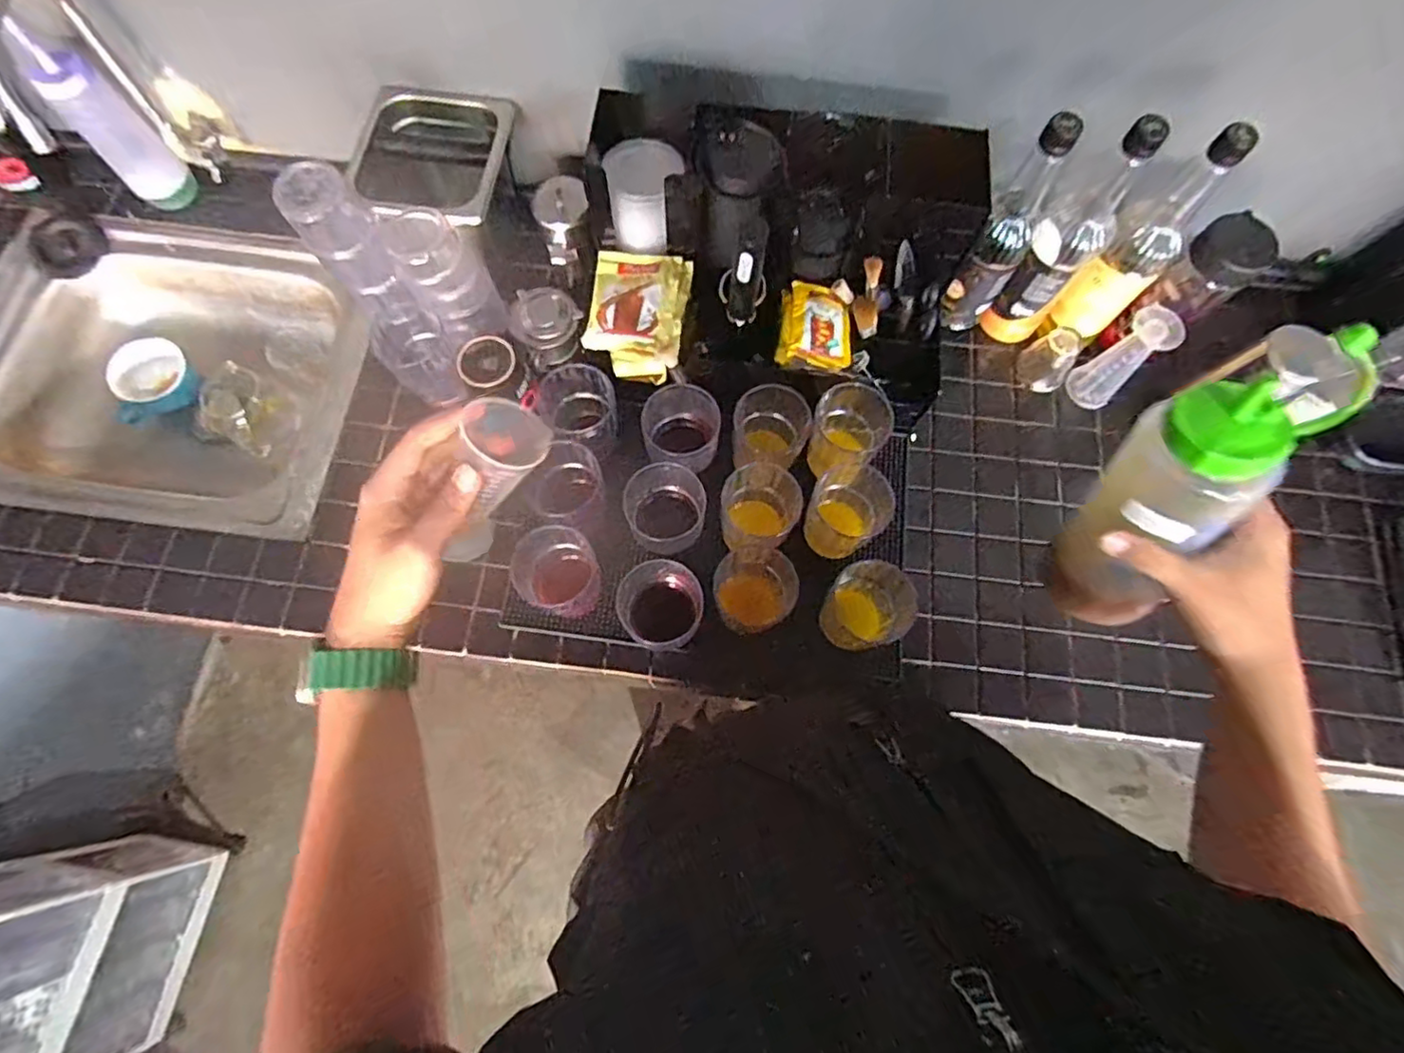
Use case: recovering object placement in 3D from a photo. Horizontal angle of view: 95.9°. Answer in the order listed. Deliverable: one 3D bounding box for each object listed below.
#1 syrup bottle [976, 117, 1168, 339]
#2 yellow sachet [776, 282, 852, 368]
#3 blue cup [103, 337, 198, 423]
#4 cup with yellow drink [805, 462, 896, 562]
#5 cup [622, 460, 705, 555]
[{"bbox_3d":[0.399,-0.308,0.697,0.071,0.289,0.082,37,75,10],"label":"syrup bottle"},{"bbox_3d":[0.123,-0.219,0.688,0.075,0.020,0.103,3,73,0],"label":"yellow sachet"},{"bbox_3d":[-0.752,-0.202,0.869,0.093,0.060,0.099,0,73,-1],"label":"blue cup"},{"bbox_3d":[0.153,-0.013,0.677,0.078,0.102,0.078,0,73,-1],"label":"cup with yellow drink"},{"bbox_3d":[-0.039,-0.023,0.676,0.083,0.065,0.093,-25,75,-9],"label":"cup"}]

